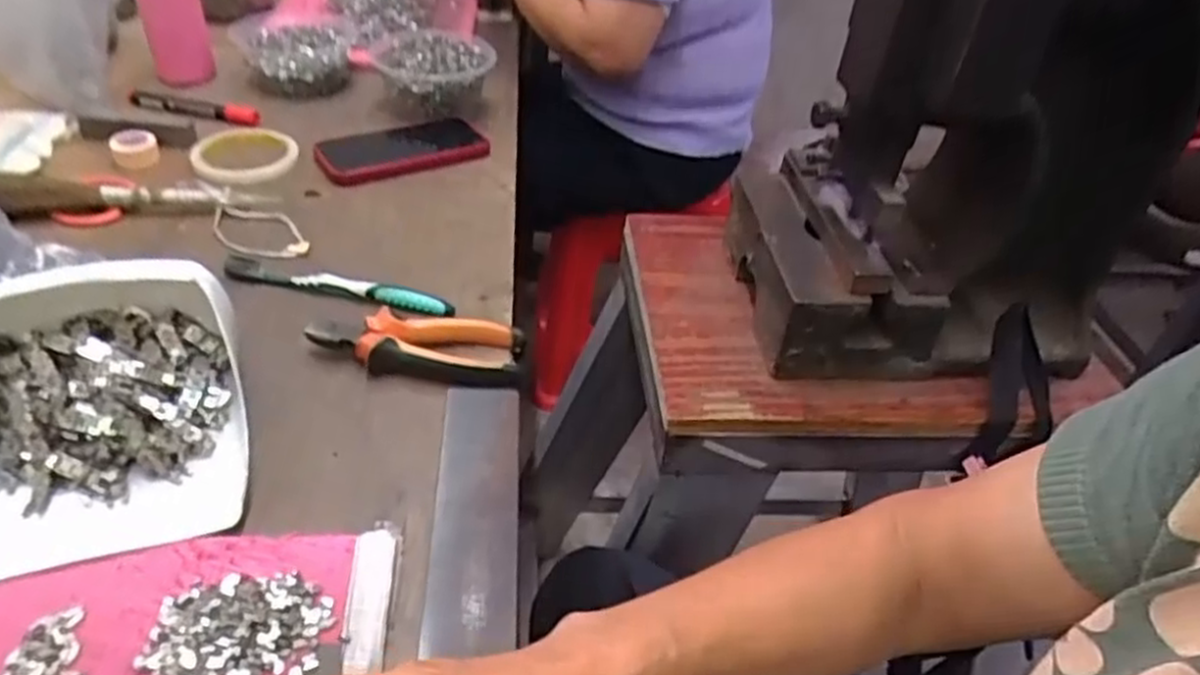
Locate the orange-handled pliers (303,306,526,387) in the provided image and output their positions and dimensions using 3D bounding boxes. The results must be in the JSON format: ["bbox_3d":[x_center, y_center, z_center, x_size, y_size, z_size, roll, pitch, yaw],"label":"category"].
[{"bbox_3d":[-0.131,0.002,0.560,0.149,0.020,0.059,9,40,2],"label":"orange-handled pliers"}]

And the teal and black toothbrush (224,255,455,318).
[{"bbox_3d":[-0.205,-0.041,0.611,0.186,0.016,0.019,13,40,7],"label":"teal and black toothbrush"}]

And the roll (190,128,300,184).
[{"bbox_3d":[-0.353,-0.180,0.768,0.096,0.022,0.096,-5,40,-12],"label":"roll"}]

